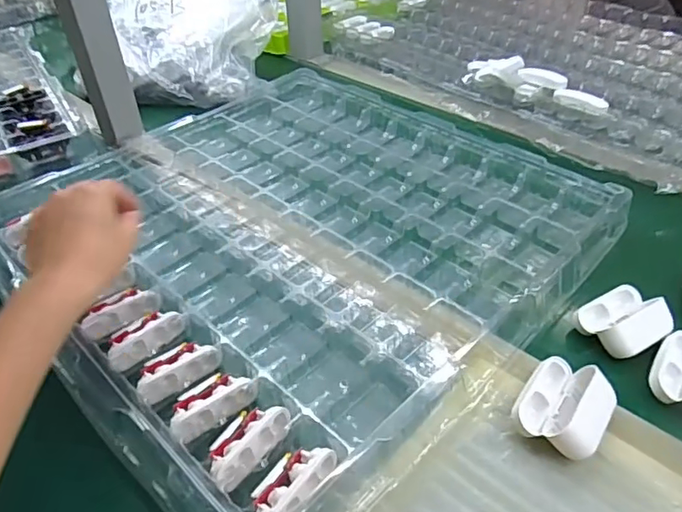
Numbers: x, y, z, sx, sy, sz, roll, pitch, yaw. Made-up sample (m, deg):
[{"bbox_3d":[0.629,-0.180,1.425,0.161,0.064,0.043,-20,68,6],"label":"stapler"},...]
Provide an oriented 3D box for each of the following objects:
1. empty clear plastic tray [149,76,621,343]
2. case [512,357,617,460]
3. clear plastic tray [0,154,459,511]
[{"bbox_3d":[0.030,-0.096,0.585,0.236,0.035,0.481,-34,50,-31],"label":"empty clear plastic tray"},{"bbox_3d":[0.149,0.100,0.360,0.053,0.029,0.064,26,48,29],"label":"case"},{"bbox_3d":[-0.137,0.021,0.458,0.450,0.032,0.216,32,51,33],"label":"clear plastic tray"}]

